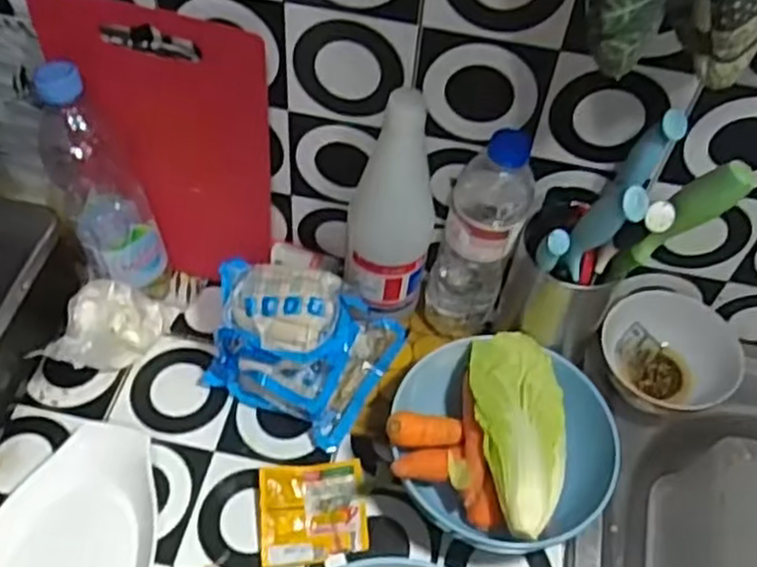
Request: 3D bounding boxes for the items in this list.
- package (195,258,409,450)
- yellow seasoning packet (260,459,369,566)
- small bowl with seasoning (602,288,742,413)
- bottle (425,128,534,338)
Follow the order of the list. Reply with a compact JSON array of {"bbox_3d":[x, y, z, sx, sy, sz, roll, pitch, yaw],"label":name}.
[{"bbox_3d":[-0.072,0.046,0.660,0.155,0.093,0.112,24,55,13],"label":"package"},{"bbox_3d":[-0.053,0.184,0.613,0.084,0.012,0.079,-6,54,-9],"label":"yellow seasoning packet"},{"bbox_3d":[0.253,0.062,0.672,0.110,0.057,0.113,2,53,-3],"label":"small bowl with seasoning"},{"bbox_3d":[0.085,-0.037,0.647,0.061,0.217,0.070,12,53,5],"label":"bottle"}]

